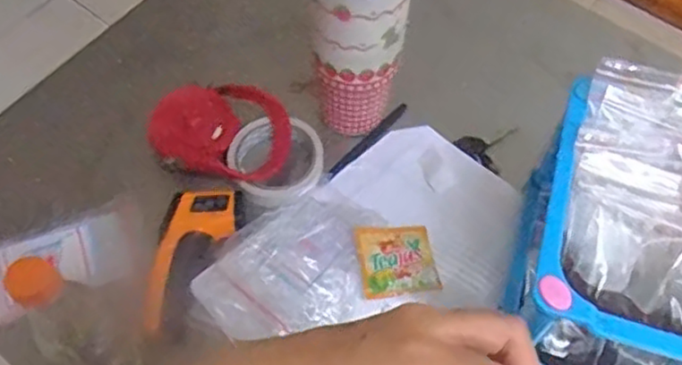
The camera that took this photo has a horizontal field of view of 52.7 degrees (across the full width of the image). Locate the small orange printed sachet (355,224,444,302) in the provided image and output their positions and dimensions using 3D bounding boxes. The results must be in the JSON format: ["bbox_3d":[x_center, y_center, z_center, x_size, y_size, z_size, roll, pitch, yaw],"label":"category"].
[{"bbox_3d":[0.053,0.072,0.657,0.072,0.014,0.072,-7,61,-3],"label":"small orange printed sachet"}]

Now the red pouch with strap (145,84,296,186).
[{"bbox_3d":[-0.123,-0.050,0.712,0.138,0.045,0.109,-13,62,-6],"label":"red pouch with strap"}]

